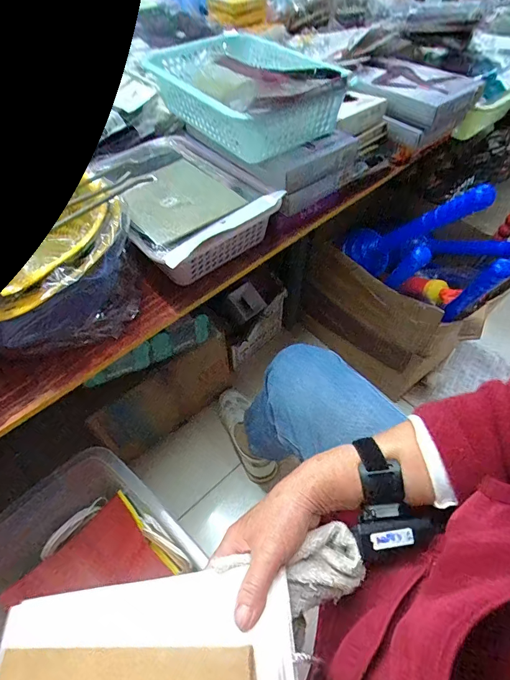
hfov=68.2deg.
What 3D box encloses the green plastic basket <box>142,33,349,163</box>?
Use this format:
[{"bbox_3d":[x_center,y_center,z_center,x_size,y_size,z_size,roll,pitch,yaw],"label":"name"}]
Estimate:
[{"bbox_3d":[-0.022,-0.405,0.615,0.203,0.085,0.316,-30,58,-20],"label":"green plastic basket"}]

